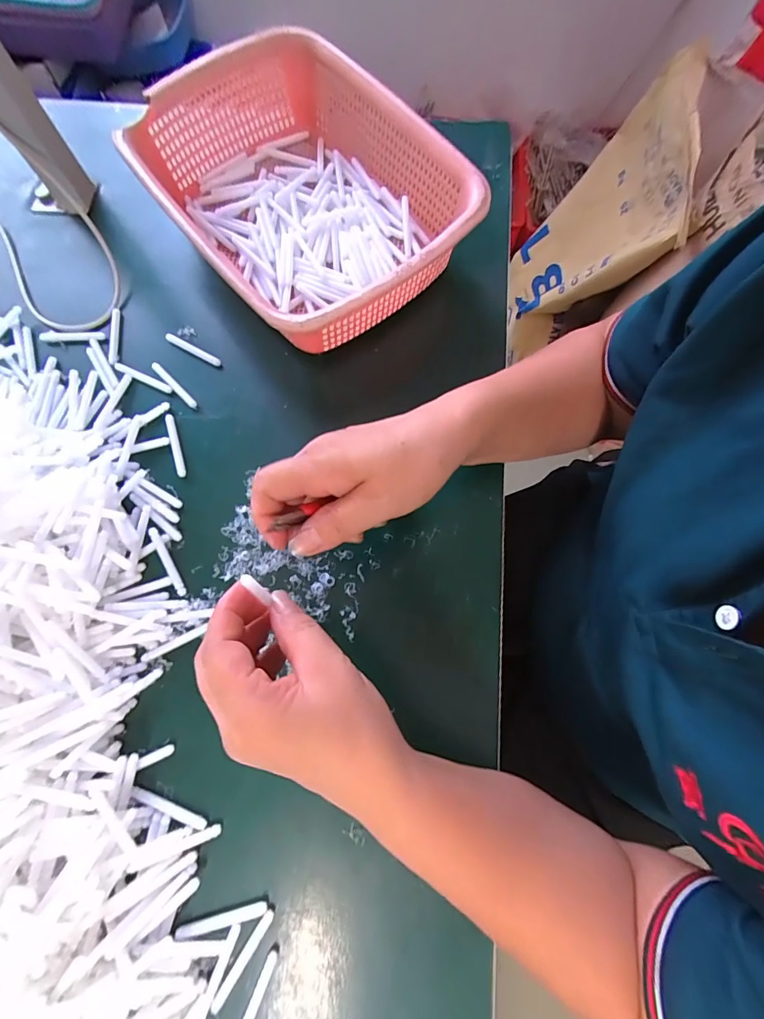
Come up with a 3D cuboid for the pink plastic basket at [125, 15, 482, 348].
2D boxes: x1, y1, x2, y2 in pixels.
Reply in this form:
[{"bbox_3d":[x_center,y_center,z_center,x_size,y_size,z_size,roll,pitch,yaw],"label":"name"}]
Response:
[{"bbox_3d":[-0.070,-0.275,0.371,0.212,0.074,0.281,-38,77,-10],"label":"pink plastic basket"}]

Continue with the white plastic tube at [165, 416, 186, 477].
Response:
[{"bbox_3d":[-0.180,-0.056,0.359,0.008,0.004,0.059,-18,75,-5],"label":"white plastic tube"}]

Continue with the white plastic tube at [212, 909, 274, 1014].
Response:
[{"bbox_3d":[-0.088,0.286,0.264,0.007,0.005,0.056,32,76,9],"label":"white plastic tube"}]

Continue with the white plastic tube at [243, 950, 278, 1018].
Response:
[{"bbox_3d":[-0.081,0.314,0.261,0.007,0.004,0.061,22,75,6],"label":"white plastic tube"}]

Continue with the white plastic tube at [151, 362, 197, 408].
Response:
[{"bbox_3d":[-0.188,-0.113,0.373,0.007,0.004,0.059,-44,78,-11],"label":"white plastic tube"}]

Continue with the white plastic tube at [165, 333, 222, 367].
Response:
[{"bbox_3d":[-0.175,-0.148,0.382,0.059,0.007,0.009,29,76,8],"label":"white plastic tube"}]

